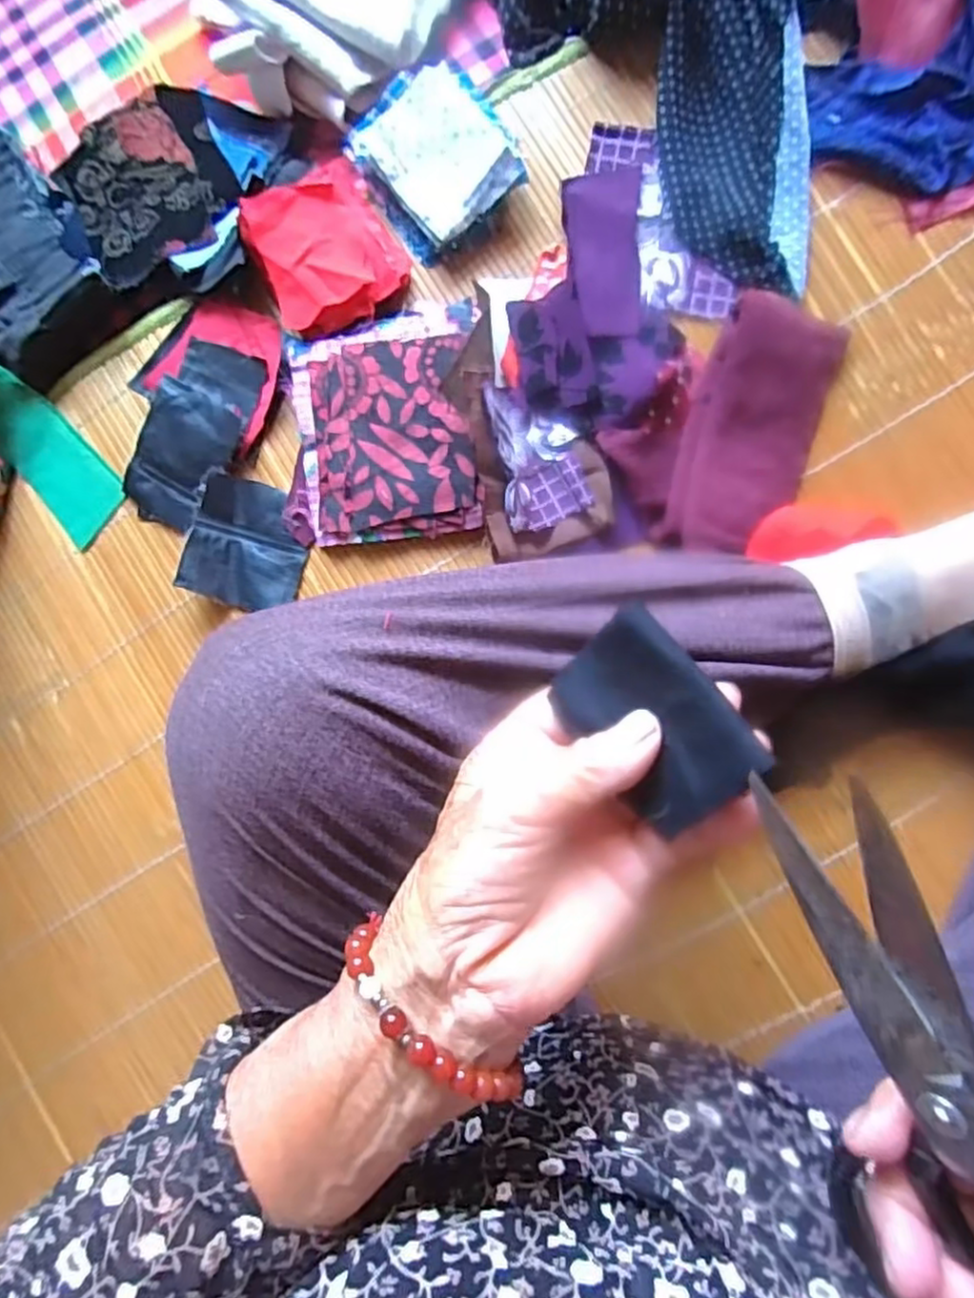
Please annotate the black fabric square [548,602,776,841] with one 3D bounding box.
[{"bbox_3d":[0.052,0.023,0.222,0.067,0.004,0.048,54,126,26],"label":"black fabric square"}]

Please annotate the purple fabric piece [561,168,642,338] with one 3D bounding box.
[{"bbox_3d":[0.067,-0.229,0.400,0.043,0.012,0.096,1,85,6],"label":"purple fabric piece"}]

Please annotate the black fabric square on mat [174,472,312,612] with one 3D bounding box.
[{"bbox_3d":[-0.143,-0.062,0.416,0.068,0.006,0.072,16,90,-5],"label":"black fabric square on mat"}]

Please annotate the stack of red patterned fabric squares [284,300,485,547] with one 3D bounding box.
[{"bbox_3d":[-0.061,-0.129,0.405,0.112,0.028,0.128,-1,85,6],"label":"stack of red patterned fabric squares"}]

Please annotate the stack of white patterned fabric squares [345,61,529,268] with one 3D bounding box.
[{"bbox_3d":[-0.031,-0.285,0.401,0.078,0.022,0.093,-32,82,3],"label":"stack of white patterned fabric squares"}]

